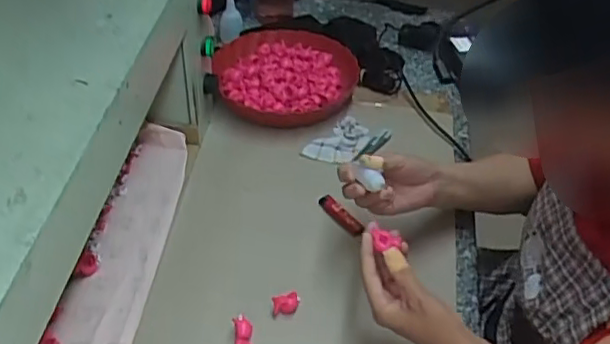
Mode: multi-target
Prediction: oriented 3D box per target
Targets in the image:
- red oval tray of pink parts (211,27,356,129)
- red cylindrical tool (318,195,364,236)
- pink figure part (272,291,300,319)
[{"bbox_3d":[-0.029,-0.168,1.043,0.237,0.058,0.225,-6,44,-10],"label":"red oval tray of pink parts"},{"bbox_3d":[0.047,0.056,0.847,0.017,0.016,0.078,-30,52,-30],"label":"red cylindrical tool"},{"bbox_3d":[-0.023,0.152,0.725,0.031,0.023,0.020,-6,44,-9],"label":"pink figure part"}]

